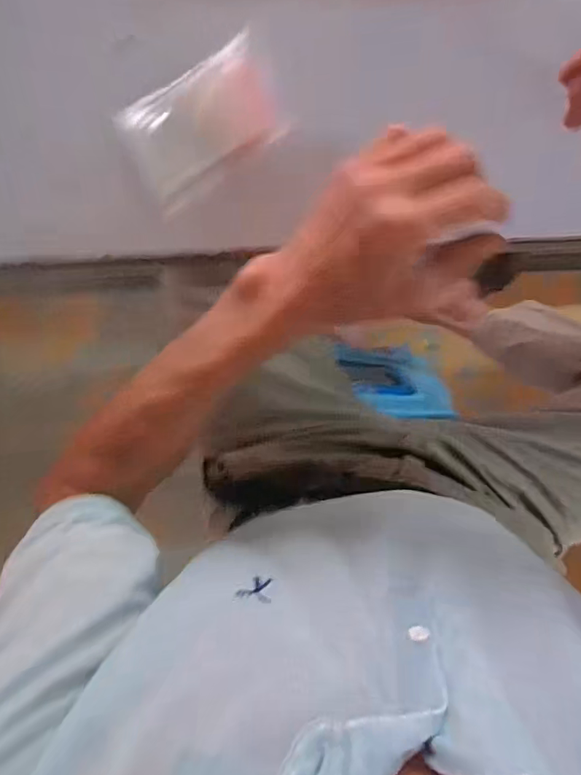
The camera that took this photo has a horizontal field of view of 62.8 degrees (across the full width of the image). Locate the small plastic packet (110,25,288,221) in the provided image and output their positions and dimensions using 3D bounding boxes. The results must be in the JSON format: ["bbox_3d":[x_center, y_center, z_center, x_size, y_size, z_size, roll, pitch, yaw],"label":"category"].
[{"bbox_3d":[-0.061,-0.183,0.335,0.107,0.017,0.068,-33,118,2],"label":"small plastic packet"}]

